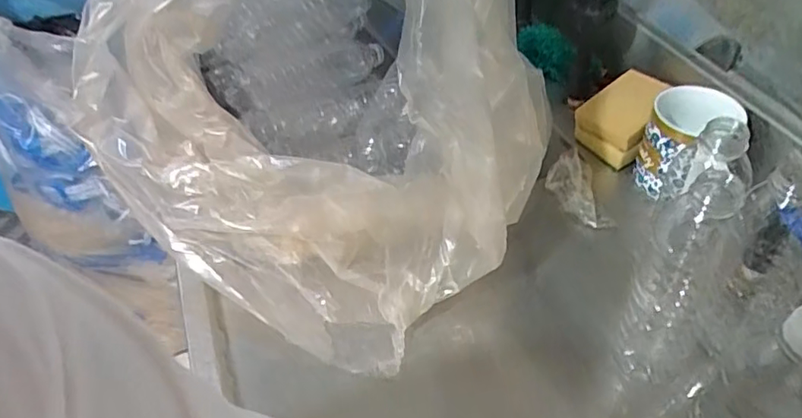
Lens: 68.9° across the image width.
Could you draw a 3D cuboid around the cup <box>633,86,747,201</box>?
[{"bbox_3d":[0.310,-0.070,0.634,0.081,0.106,0.075,-2,46,2],"label":"cup"}]

